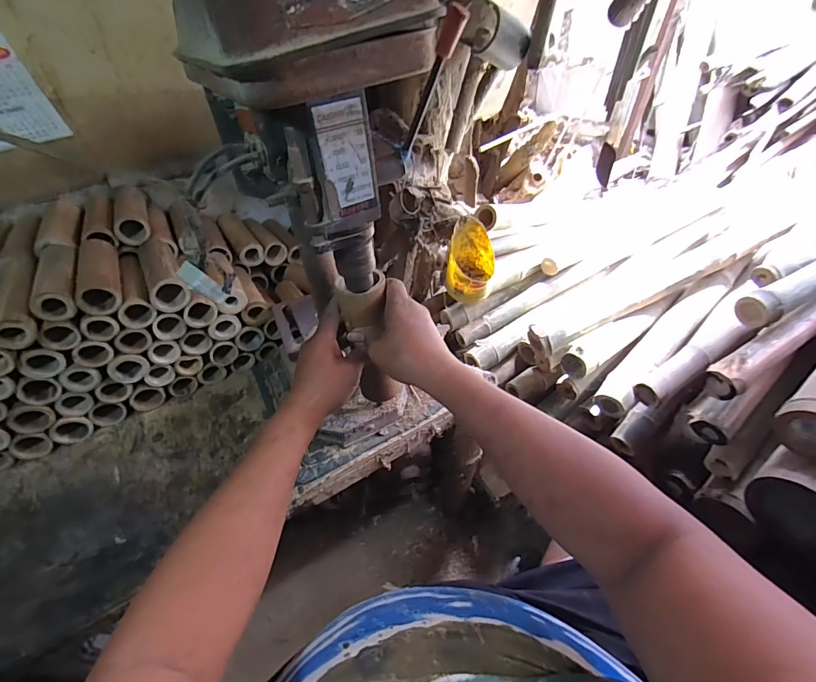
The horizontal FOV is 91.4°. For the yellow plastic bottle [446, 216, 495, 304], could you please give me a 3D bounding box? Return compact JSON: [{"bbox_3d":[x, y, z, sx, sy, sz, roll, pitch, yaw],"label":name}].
[{"bbox_3d":[0.123,-0.155,0.779,0.089,0.155,0.103,6,46,9],"label":"yellow plastic bottle"}]

